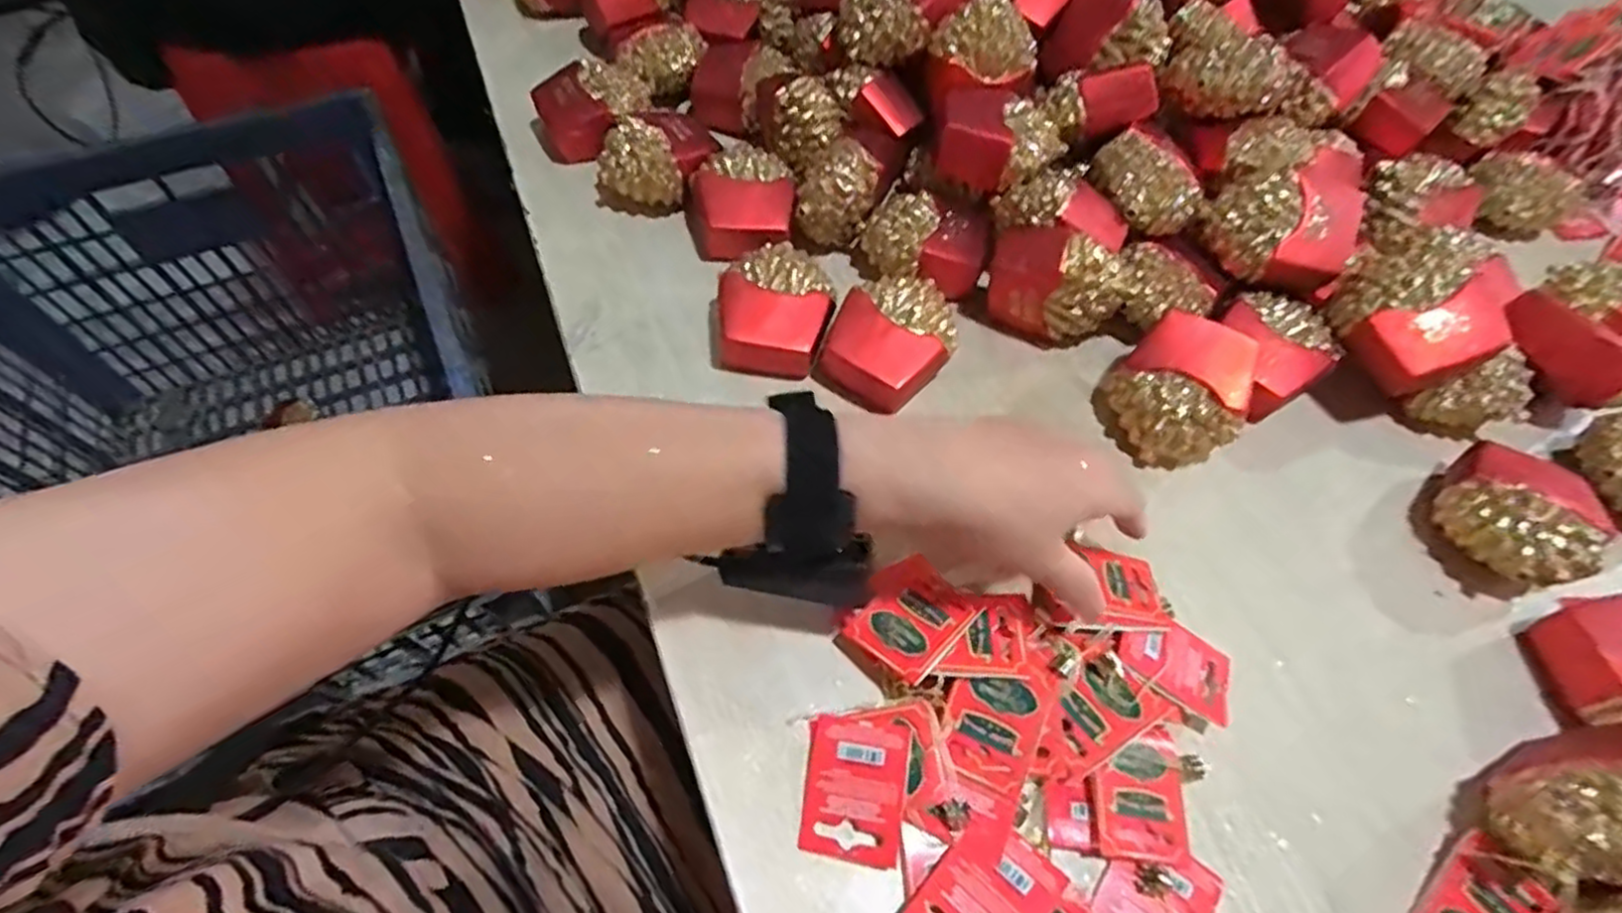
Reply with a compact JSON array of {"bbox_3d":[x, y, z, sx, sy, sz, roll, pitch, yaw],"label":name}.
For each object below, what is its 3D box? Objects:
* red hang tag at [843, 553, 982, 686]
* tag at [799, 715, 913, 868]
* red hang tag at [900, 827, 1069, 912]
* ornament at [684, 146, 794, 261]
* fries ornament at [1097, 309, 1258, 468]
[{"bbox_3d":[0.051,0.080,0.371,0.050,0.006,0.059,32,53,29],"label":"red hang tag"},{"bbox_3d":[0.020,0.153,0.338,0.046,0.005,0.058,4,67,12],"label":"tag"},{"bbox_3d":[0.074,0.189,0.312,0.046,0.006,0.060,35,69,29],"label":"red hang tag"},{"bbox_3d":[-0.050,-0.178,0.511,0.072,0.034,0.079,-4,59,-6],"label":"ornament"},{"bbox_3d":[0.220,-0.037,0.438,0.073,0.059,0.068,40,65,19],"label":"fries ornament"}]

